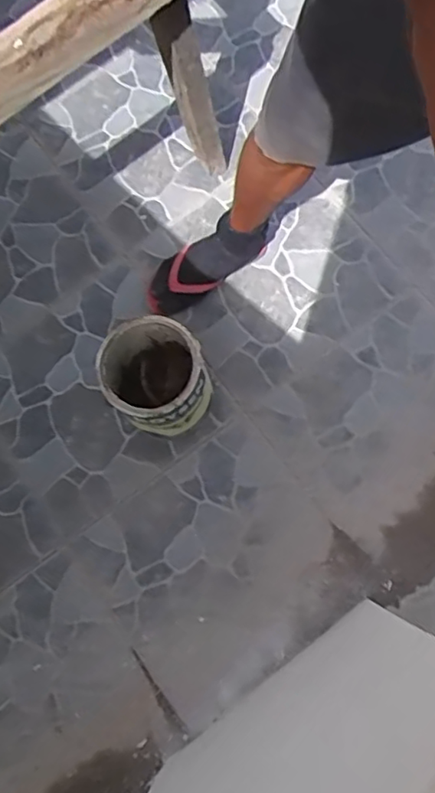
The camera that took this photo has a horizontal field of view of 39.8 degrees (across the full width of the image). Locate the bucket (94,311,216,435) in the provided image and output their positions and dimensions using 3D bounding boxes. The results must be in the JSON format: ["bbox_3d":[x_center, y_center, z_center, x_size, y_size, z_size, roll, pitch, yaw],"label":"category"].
[{"bbox_3d":[-0.096,-0.024,0.980,0.155,0.198,0.154,-2,75,6],"label":"bucket"}]

